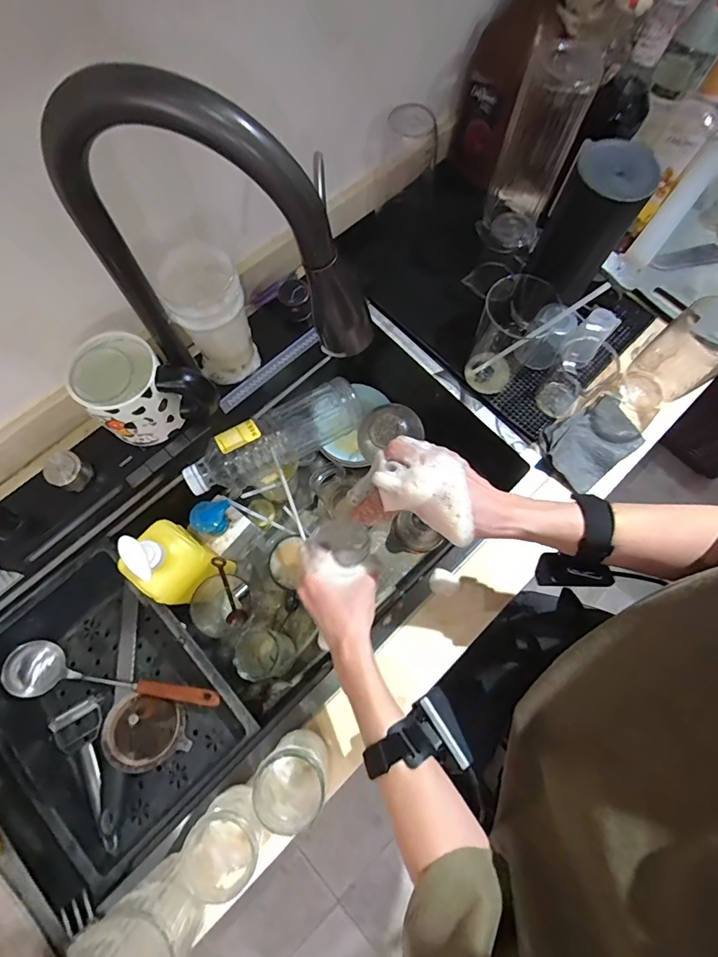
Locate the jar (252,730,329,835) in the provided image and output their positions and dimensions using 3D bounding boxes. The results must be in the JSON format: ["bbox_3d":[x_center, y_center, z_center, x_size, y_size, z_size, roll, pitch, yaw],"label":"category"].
[{"bbox_3d":[-0.064,0.295,0.443,0.060,0.094,0.064,0,73,-1],"label":"jar"}]

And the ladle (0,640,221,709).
[{"bbox_3d":[-0.325,0.270,0.605,0.292,0.061,0.068,5,72,0],"label":"ladle"}]

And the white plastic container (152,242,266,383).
[{"bbox_3d":[-0.175,-0.191,0.536,0.076,0.137,0.089,-23,75,-8],"label":"white plastic container"}]

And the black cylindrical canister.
[{"bbox_3d":[0.296,-0.327,0.594,0.093,0.227,0.085,0,73,-1],"label":"black cylindrical canister"}]

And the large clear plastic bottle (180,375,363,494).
[{"bbox_3d":[-0.114,-0.055,0.619,0.250,0.076,0.064,-30,75,-10],"label":"large clear plastic bottle"}]

